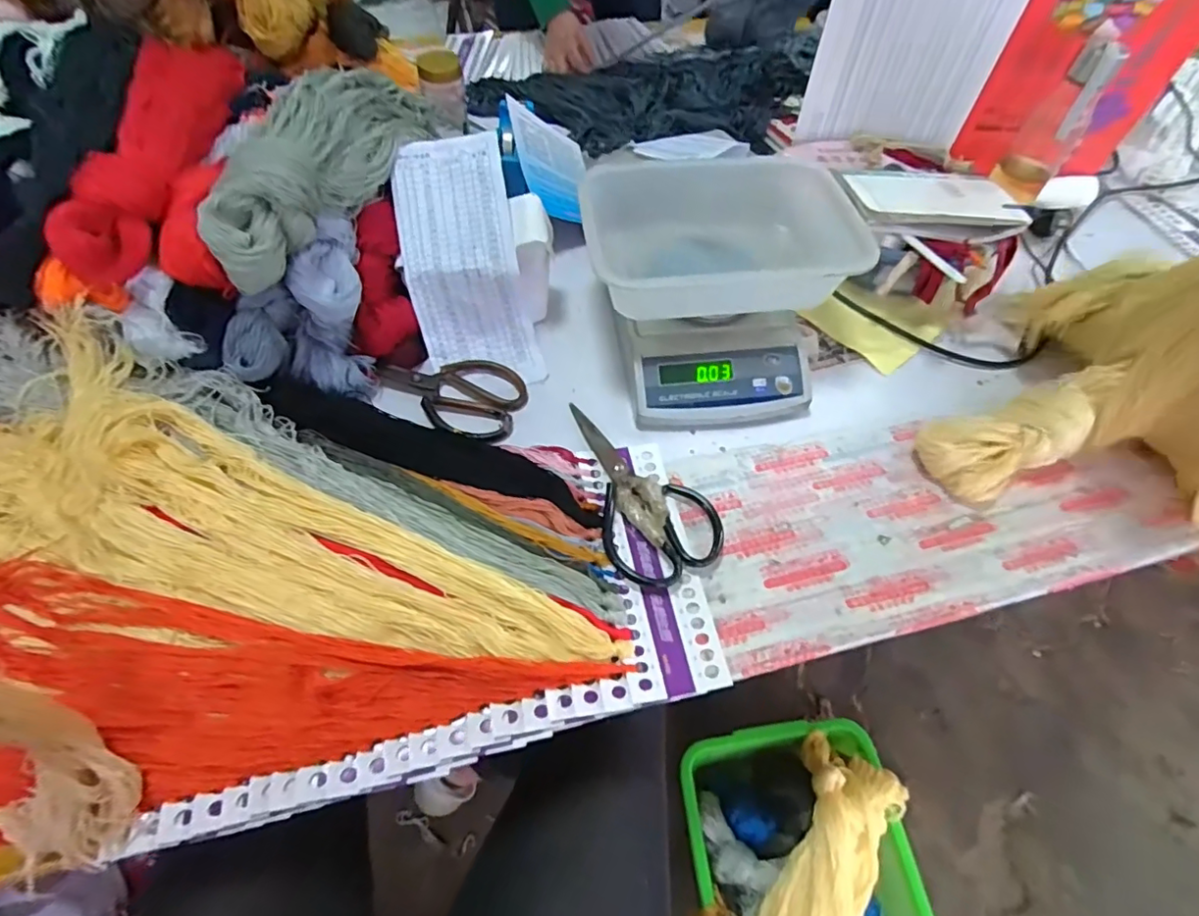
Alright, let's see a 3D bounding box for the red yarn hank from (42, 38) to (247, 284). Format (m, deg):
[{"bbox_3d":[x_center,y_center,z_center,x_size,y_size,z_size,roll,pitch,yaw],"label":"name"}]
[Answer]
[{"bbox_3d":[-0.397,-0.306,0.528,0.055,0.062,0.353,3,59,0],"label":"red yarn hank"}]

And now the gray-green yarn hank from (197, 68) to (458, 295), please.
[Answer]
[{"bbox_3d":[-0.262,-0.318,0.594,0.110,0.134,0.408,3,59,0],"label":"gray-green yarn hank"}]

